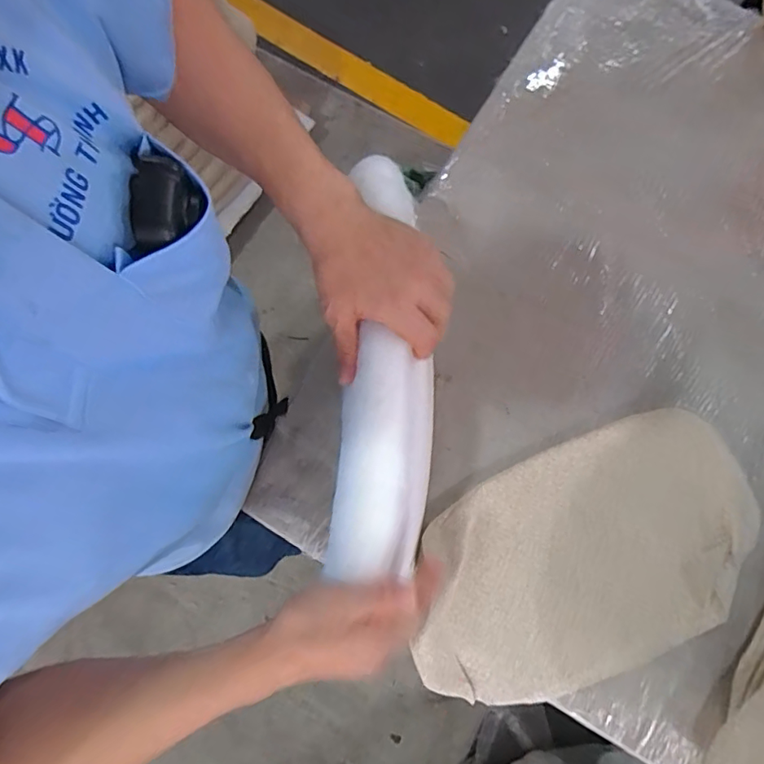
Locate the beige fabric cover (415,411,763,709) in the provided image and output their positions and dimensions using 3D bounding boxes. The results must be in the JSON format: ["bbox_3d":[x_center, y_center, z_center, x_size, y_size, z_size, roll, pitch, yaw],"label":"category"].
[{"bbox_3d":[0.244,0.210,0.594,0.440,0.031,0.254,-23,81,-6],"label":"beige fabric cover"}]

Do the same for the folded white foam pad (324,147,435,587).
[{"bbox_3d":[0.002,-0.016,0.437,0.077,0.050,0.352,2,84,-1],"label":"folded white foam pad"}]

